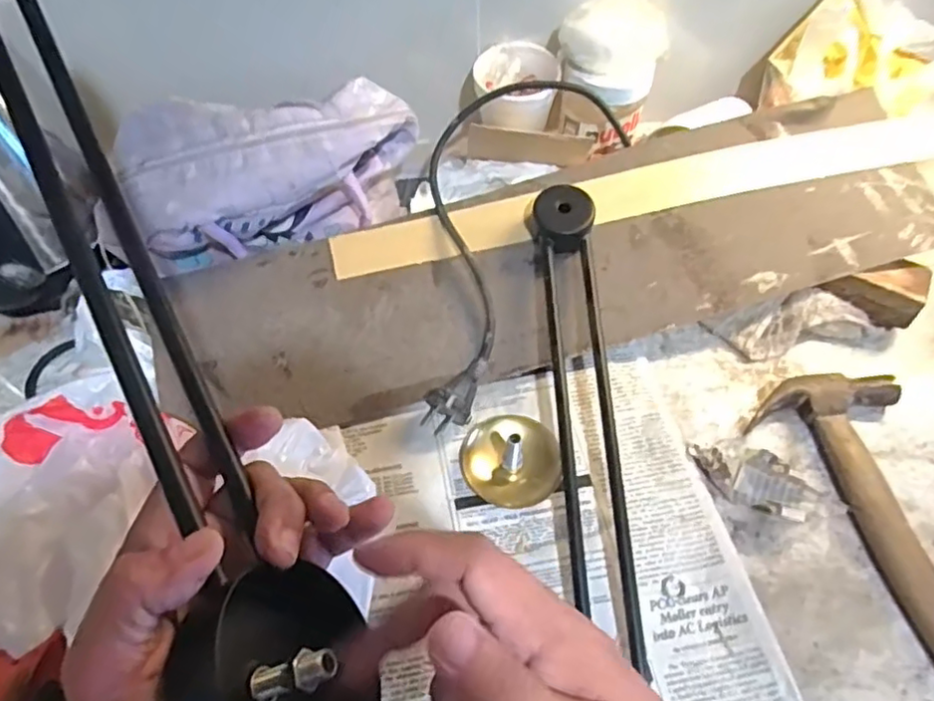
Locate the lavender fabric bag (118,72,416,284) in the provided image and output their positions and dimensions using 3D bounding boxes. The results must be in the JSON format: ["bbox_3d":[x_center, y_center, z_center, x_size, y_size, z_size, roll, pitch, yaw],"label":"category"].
[{"bbox_3d":[-0.146,-0.133,0.492,0.217,0.115,0.086,-16,56,-9],"label":"lavender fabric bag"}]

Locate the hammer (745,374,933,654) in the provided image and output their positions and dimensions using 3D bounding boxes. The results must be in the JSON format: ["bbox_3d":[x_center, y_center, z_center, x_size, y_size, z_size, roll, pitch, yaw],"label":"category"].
[{"bbox_3d":[0.295,0.133,0.395,0.096,0.027,0.281,-15,56,-9],"label":"hammer"}]

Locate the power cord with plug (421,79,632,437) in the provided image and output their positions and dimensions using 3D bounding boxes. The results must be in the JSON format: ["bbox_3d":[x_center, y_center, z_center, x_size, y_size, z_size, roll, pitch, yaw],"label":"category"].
[{"bbox_3d":[0.035,-0.092,0.519,0.160,0.052,0.334,10,69,9],"label":"power cord with plug"}]

